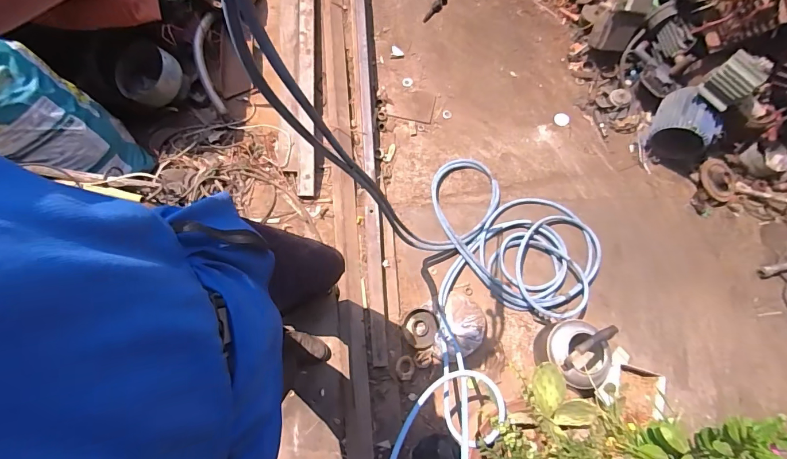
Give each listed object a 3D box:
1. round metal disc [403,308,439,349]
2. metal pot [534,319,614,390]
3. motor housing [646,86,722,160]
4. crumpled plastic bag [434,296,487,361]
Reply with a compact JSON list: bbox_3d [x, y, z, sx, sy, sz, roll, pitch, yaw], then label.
[{"bbox_3d":[0.094,0.342,1.309,0.117,0.031,0.125,-5,77,-6],"label":"round metal disc"},{"bbox_3d":[0.604,0.402,1.266,0.192,0.181,0.193,1,76,-4],"label":"metal pot"},{"bbox_3d":[1.152,-0.418,1.501,0.195,0.185,0.207,24,75,4],"label":"motor housing"},{"bbox_3d":[0.247,0.347,1.323,0.161,0.071,0.234,16,74,1],"label":"crumpled plastic bag"}]

